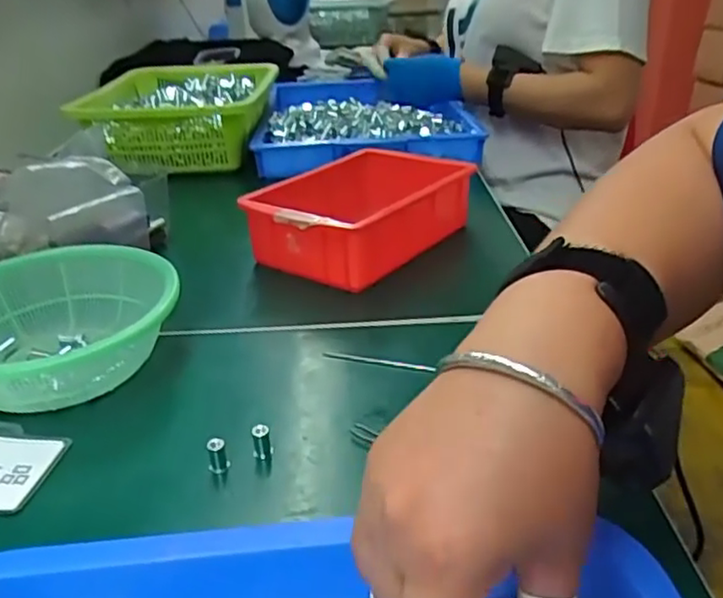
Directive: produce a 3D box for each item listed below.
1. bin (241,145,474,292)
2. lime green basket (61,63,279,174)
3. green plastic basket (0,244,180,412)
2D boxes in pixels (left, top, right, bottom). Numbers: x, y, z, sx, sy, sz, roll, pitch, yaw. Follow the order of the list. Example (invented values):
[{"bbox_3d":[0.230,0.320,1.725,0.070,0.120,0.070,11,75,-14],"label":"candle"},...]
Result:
[{"bbox_3d":[-0.002,-0.080,0.618,0.140,0.065,0.200,18,32,33],"label":"bin"},{"bbox_3d":[-0.252,-0.264,0.935,0.235,0.090,0.308,-1,26,0],"label":"lime green basket"},{"bbox_3d":[-0.212,0.018,0.446,0.156,0.060,0.131,-21,33,-35],"label":"green plastic basket"}]

